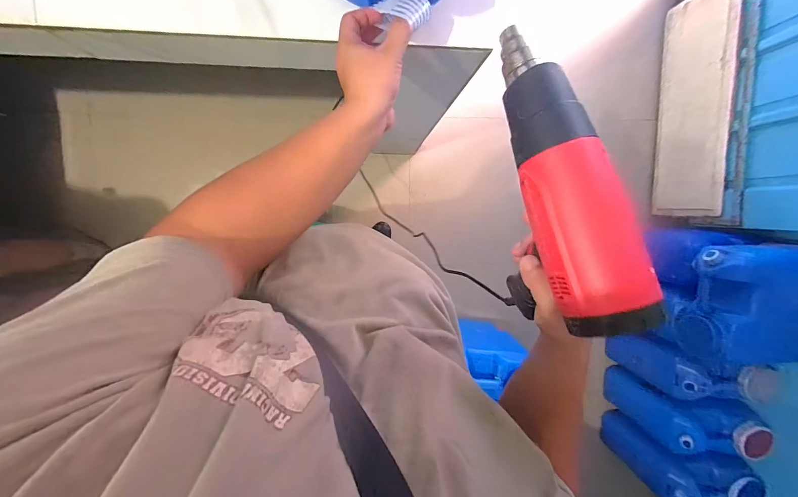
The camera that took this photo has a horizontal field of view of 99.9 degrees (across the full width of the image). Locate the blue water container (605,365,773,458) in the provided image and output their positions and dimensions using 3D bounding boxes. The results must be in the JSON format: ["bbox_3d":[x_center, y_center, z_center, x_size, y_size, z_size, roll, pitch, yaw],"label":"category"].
[{"bbox_3d":[1.076,0.609,1.294,0.307,0.372,0.225,3,96,-5],"label":"blue water container"}]

